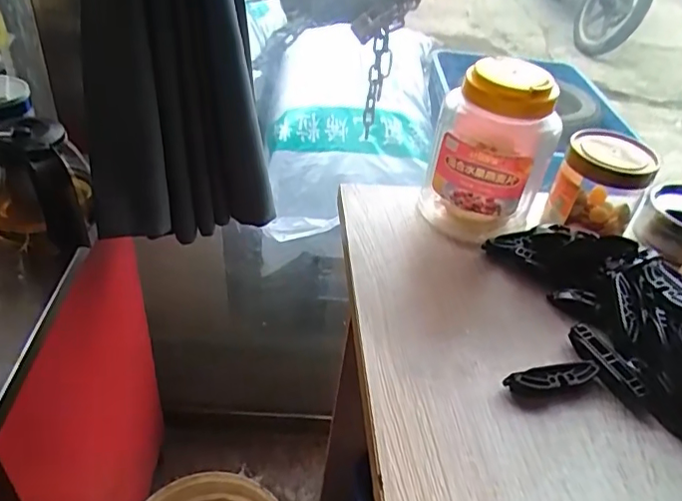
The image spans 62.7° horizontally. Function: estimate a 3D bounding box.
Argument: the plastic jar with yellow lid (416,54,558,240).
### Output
[{"bbox_3d":[0.149,-0.096,0.563,0.115,0.177,0.087,17,40,12],"label":"plastic jar with yellow lid"}]

